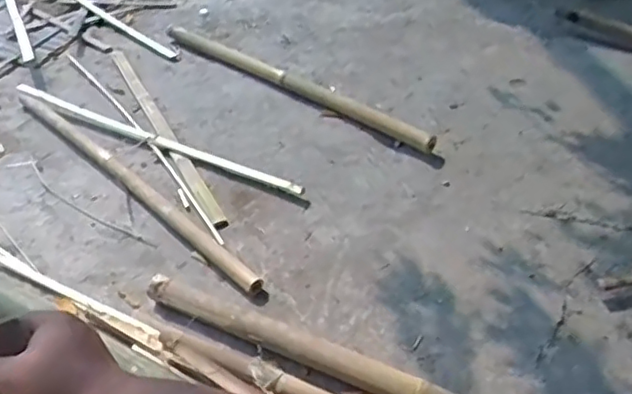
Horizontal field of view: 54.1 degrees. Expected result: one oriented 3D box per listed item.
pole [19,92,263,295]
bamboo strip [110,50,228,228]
[{"bbox_3d":[-0.415,-0.049,1.332,0.041,0.034,0.876,-34,51,-31],"label":"pole"},{"bbox_3d":[-0.383,-0.188,1.497,0.038,0.014,0.808,-20,45,-20],"label":"bamboo strip"}]

